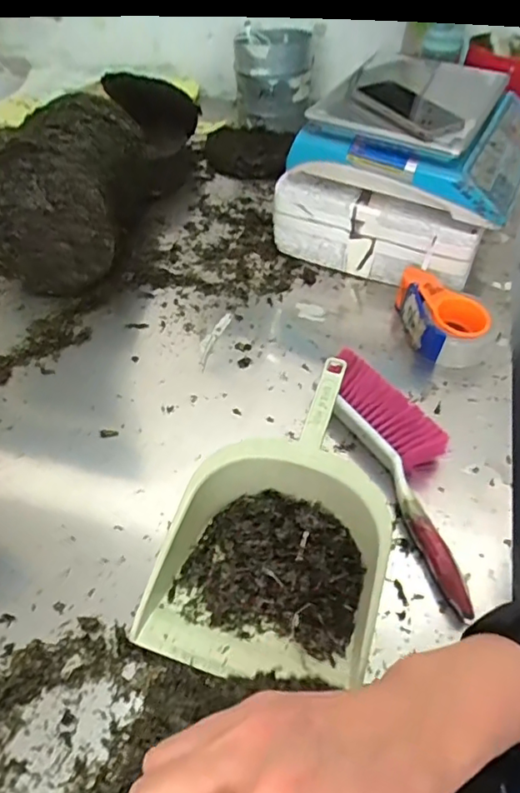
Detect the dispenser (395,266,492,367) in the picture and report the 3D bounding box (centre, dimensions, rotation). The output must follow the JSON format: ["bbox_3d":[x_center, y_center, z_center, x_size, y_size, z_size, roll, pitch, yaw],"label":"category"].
[{"bbox_3d":[0.277,-0.124,0.851,0.121,0.063,0.153,0,48,-2],"label":"dispenser"}]

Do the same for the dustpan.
[{"bbox_3d":[0.029,0.119,0.609,0.224,0.103,0.335,14,49,11],"label":"dustpan"}]

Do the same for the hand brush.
[{"bbox_3d":[0.178,0.077,0.668,0.091,0.062,0.325,-15,50,-15],"label":"hand brush"}]

